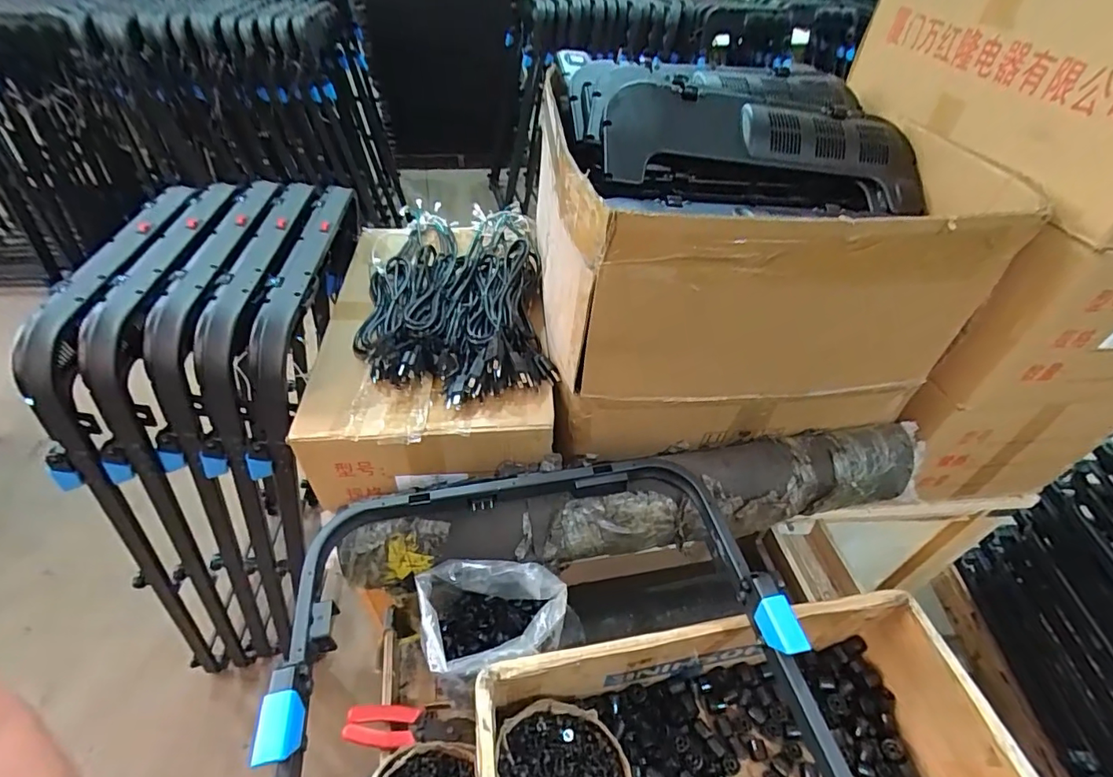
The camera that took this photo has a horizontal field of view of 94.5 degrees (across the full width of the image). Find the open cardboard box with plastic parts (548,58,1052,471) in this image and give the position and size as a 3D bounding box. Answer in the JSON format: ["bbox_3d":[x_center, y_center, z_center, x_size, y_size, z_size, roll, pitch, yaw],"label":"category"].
[{"bbox_3d":[0.245,-0.207,0.756,0.516,0.361,0.400,-5,44,-8],"label":"open cardboard box with plastic parts"}]

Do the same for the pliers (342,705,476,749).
[{"bbox_3d":[-0.189,0.438,0.667,0.159,0.023,0.045,7,45,-16],"label":"pliers"}]

